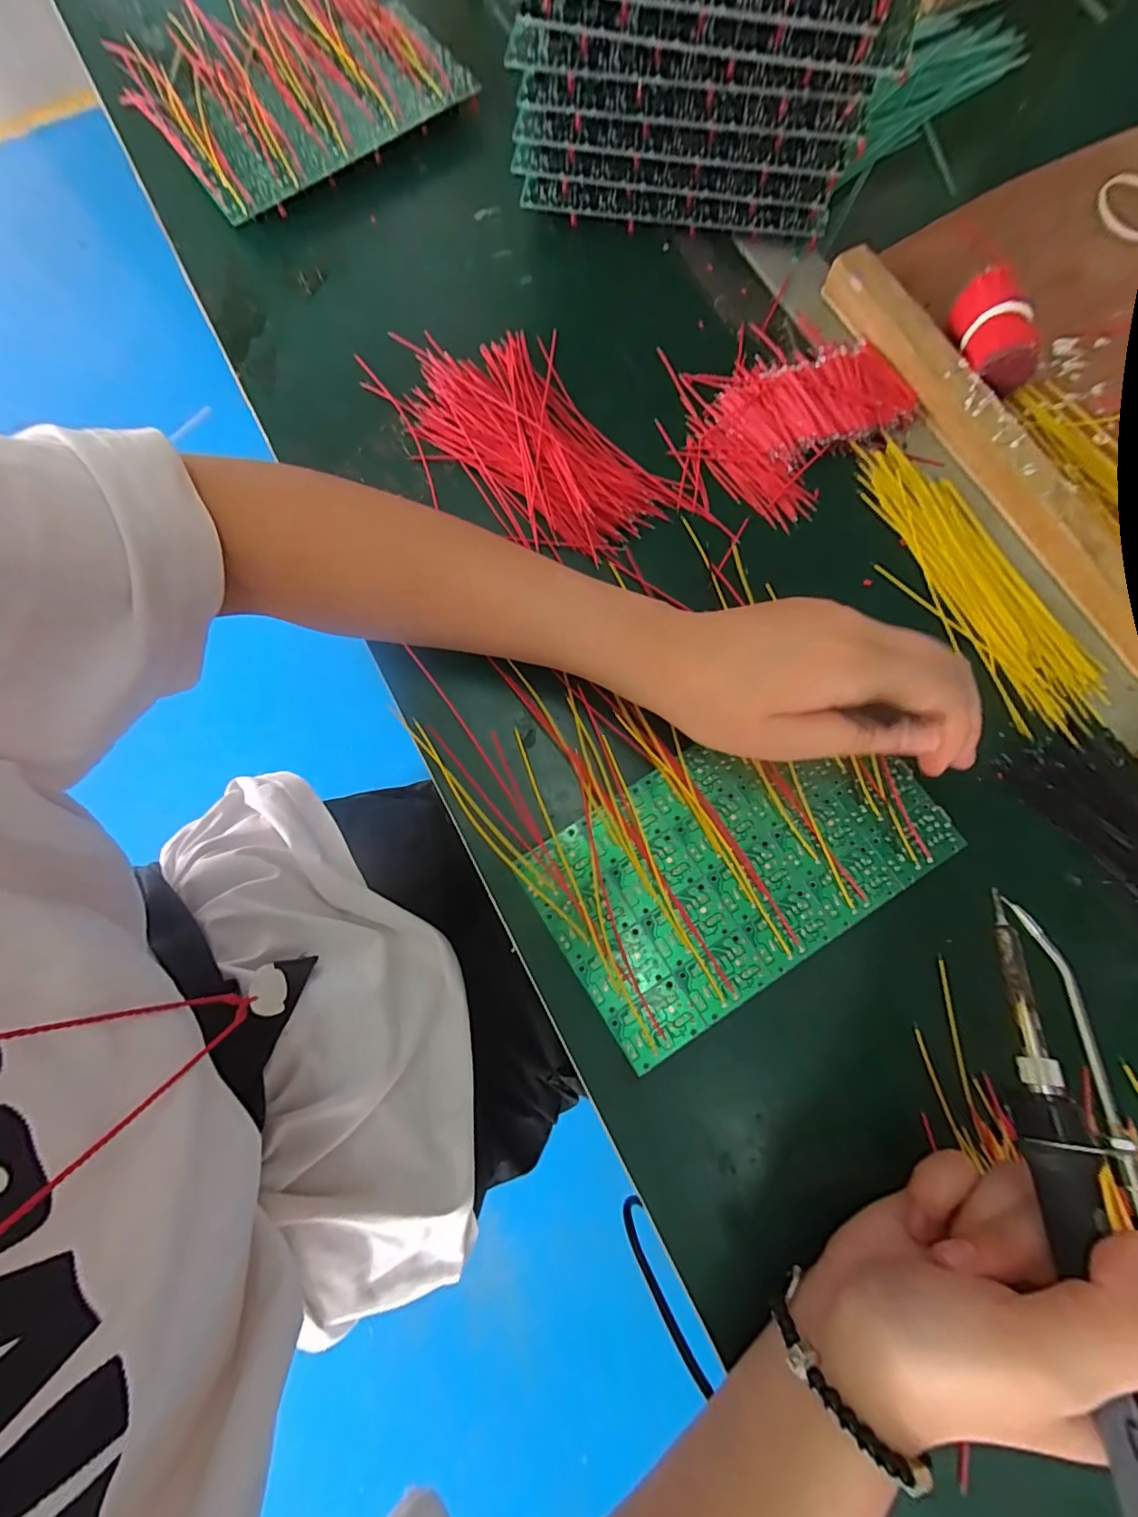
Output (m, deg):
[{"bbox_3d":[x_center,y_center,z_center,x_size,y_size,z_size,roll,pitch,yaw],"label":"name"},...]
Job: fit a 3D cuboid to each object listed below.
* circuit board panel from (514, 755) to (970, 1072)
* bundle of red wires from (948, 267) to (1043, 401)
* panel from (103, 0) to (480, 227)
[{"bbox_3d":[0.074,0.043,0.235,0.171,0.004,0.098,-32,80,-5],"label":"circuit board panel"},{"bbox_3d":[0.219,-0.219,0.271,0.026,0.024,0.051,-17,79,-2],"label":"bundle of red wires"},{"bbox_3d":[-0.188,-0.452,0.344,0.181,0.029,0.213,-34,80,-6],"label":"panel"}]

